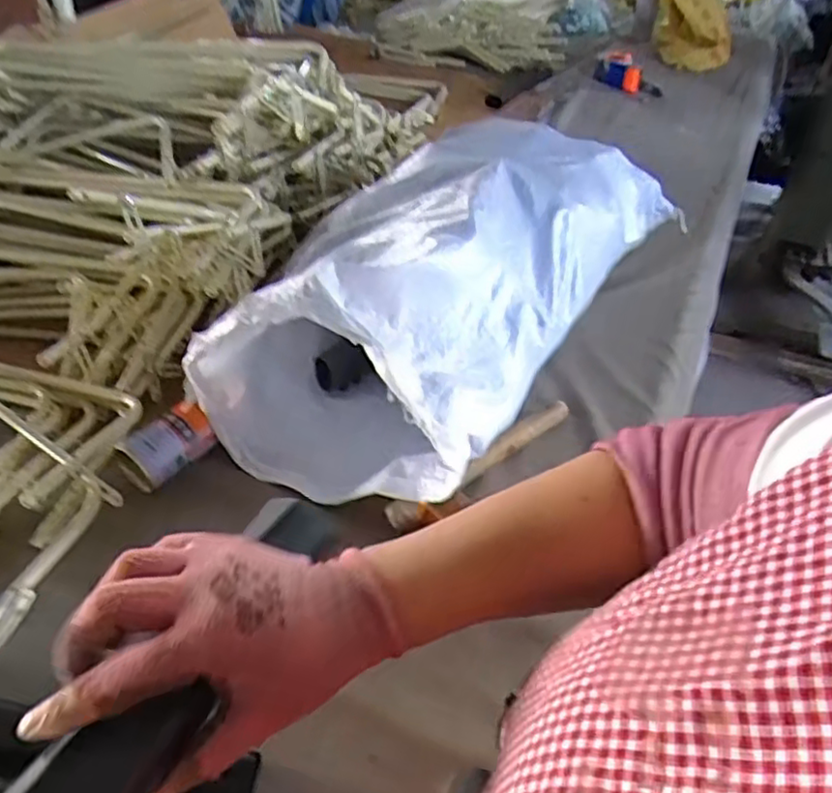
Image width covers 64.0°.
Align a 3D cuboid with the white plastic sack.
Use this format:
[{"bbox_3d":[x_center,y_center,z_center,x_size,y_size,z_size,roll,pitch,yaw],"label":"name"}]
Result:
[{"bbox_3d":[0.060,-0.166,0.919,0.349,0.301,0.705,24,49,22],"label":"white plastic sack"}]

